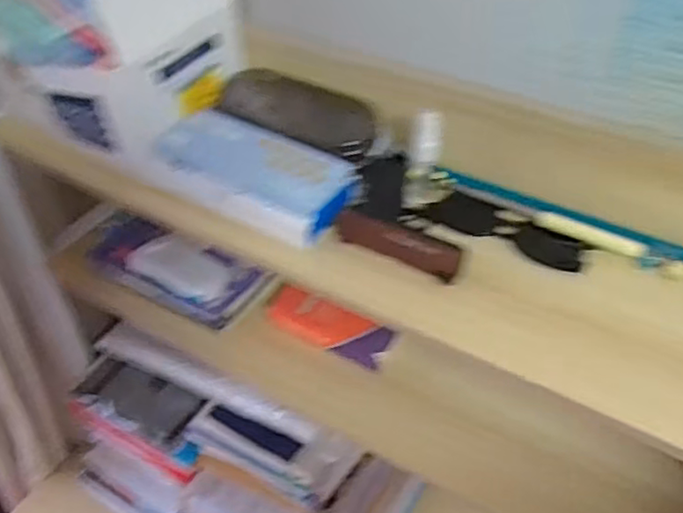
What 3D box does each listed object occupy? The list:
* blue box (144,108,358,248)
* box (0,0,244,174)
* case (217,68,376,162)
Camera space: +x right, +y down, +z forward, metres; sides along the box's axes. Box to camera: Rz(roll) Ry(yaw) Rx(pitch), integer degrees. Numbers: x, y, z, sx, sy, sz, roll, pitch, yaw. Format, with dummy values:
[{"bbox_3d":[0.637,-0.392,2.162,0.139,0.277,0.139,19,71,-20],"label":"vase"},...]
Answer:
[{"bbox_3d":[-0.084,-0.079,0.593,0.179,0.045,0.086,24,52,24],"label":"blue box"},{"bbox_3d":[-0.247,-0.225,0.641,0.257,0.140,0.185,31,55,28],"label":"box"},{"bbox_3d":[-0.041,-0.138,0.630,0.169,0.040,0.070,26,53,25],"label":"case"}]

